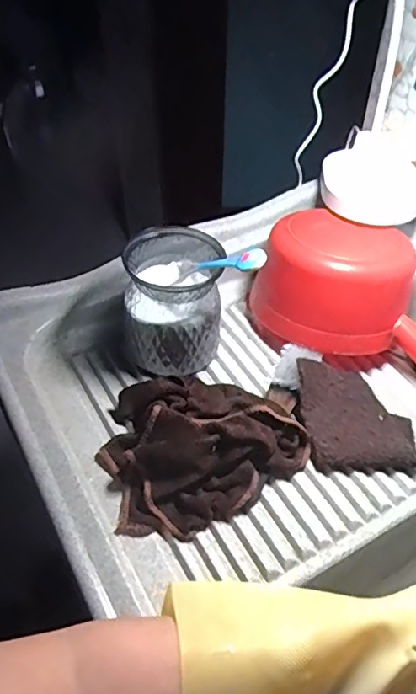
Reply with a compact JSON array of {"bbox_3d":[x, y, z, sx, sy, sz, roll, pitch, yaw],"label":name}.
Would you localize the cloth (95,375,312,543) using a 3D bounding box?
[{"bbox_3d":[-0.011,0.085,0.507,0.179,0.060,0.147,-25,53,-20],"label":"cloth"}]

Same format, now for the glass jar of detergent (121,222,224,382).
[{"bbox_3d":[-0.036,-0.050,0.577,0.102,0.117,0.120,4,48,4],"label":"glass jar of detergent"}]

